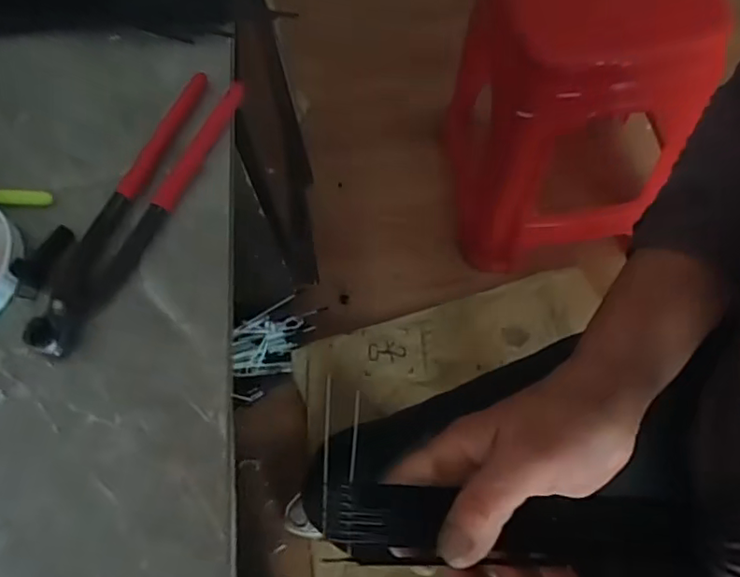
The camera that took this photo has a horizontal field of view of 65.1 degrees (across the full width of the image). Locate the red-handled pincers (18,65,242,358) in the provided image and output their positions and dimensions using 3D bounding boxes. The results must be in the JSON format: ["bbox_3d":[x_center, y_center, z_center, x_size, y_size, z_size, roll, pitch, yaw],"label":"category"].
[{"bbox_3d":[-0.139,-0.051,0.344,0.039,0.017,0.195,21,69,14],"label":"red-handled pincers"}]

